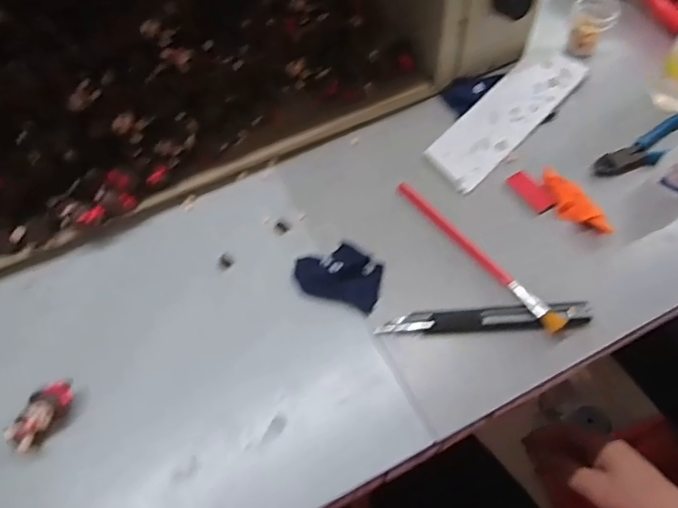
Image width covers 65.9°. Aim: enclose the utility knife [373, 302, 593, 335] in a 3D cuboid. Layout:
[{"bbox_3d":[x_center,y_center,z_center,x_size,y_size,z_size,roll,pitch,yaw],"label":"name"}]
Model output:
[{"bbox_3d":[0.101,0.047,0.364,0.145,0.012,0.019,-5,60,0],"label":"utility knife"}]

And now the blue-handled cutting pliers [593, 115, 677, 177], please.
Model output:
[{"bbox_3d":[0.268,-0.095,0.431,0.125,0.012,0.042,-14,60,-6],"label":"blue-handled cutting pliers"}]

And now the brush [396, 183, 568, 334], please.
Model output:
[{"bbox_3d":[0.101,-0.005,0.394,0.015,0.018,0.167,-33,64,-16],"label":"brush"}]

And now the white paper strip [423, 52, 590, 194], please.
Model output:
[{"bbox_3d":[0.149,-0.127,0.464,0.058,0.004,0.184,37,68,21],"label":"white paper strip"}]

